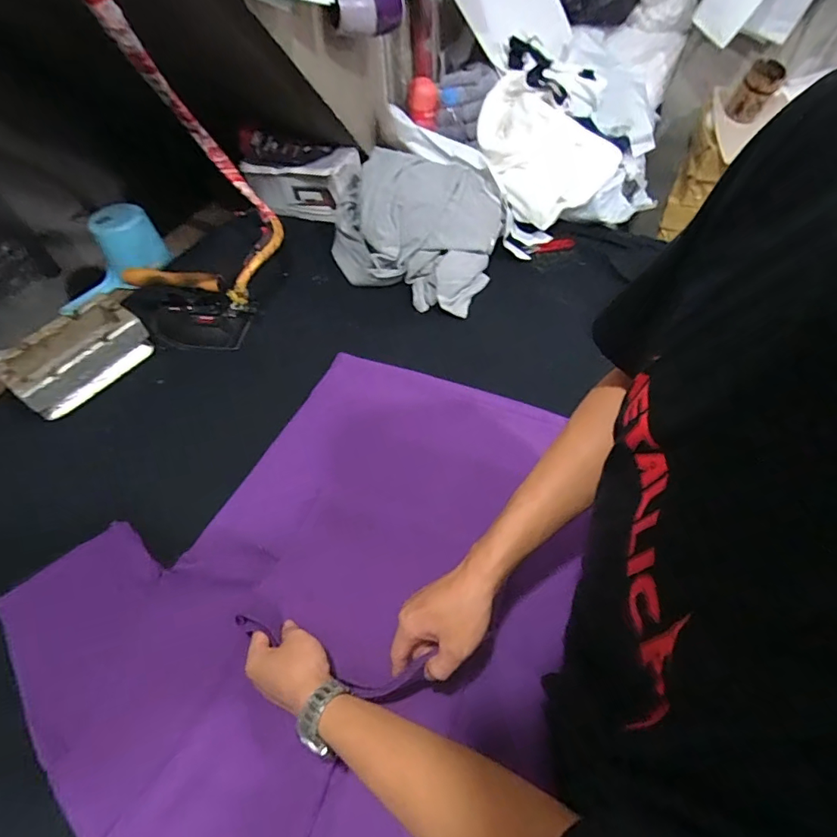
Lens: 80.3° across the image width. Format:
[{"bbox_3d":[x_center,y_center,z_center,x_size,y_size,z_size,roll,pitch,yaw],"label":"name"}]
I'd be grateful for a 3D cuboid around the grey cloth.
[{"bbox_3d":[-0.012,-0.385,0.981,0.327,0.158,0.301,10,55,10],"label":"grey cloth"}]

